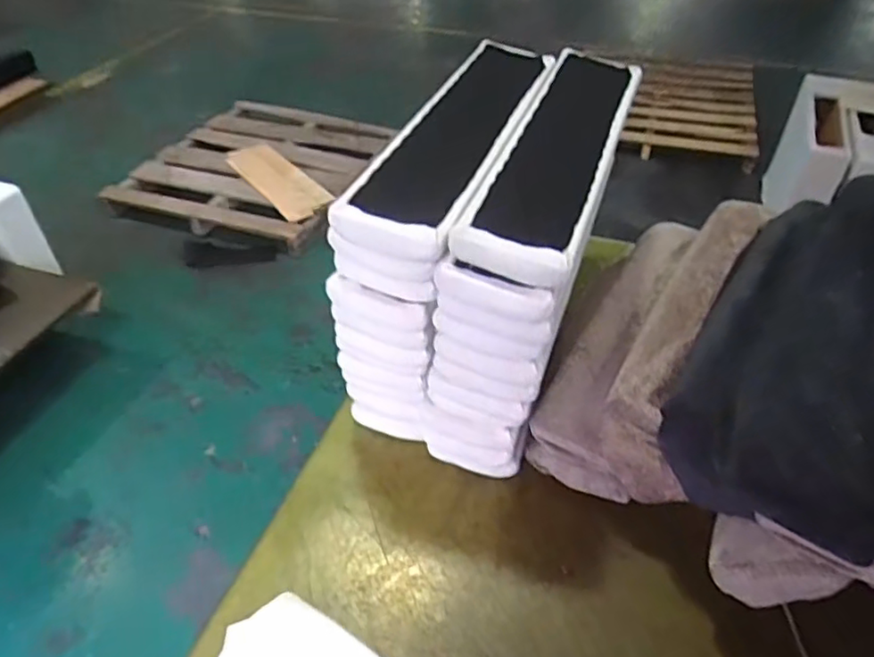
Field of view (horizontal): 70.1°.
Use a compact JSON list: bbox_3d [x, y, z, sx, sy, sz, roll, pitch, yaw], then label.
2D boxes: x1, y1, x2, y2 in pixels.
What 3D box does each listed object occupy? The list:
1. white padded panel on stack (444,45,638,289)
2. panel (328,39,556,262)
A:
[{"bbox_3d":[0.156,-0.234,0.794,0.134,0.038,0.516,14,45,16],"label":"white padded panel on stack"},{"bbox_3d":[0.037,-0.263,0.831,0.133,0.047,0.523,14,45,15],"label":"panel"}]

